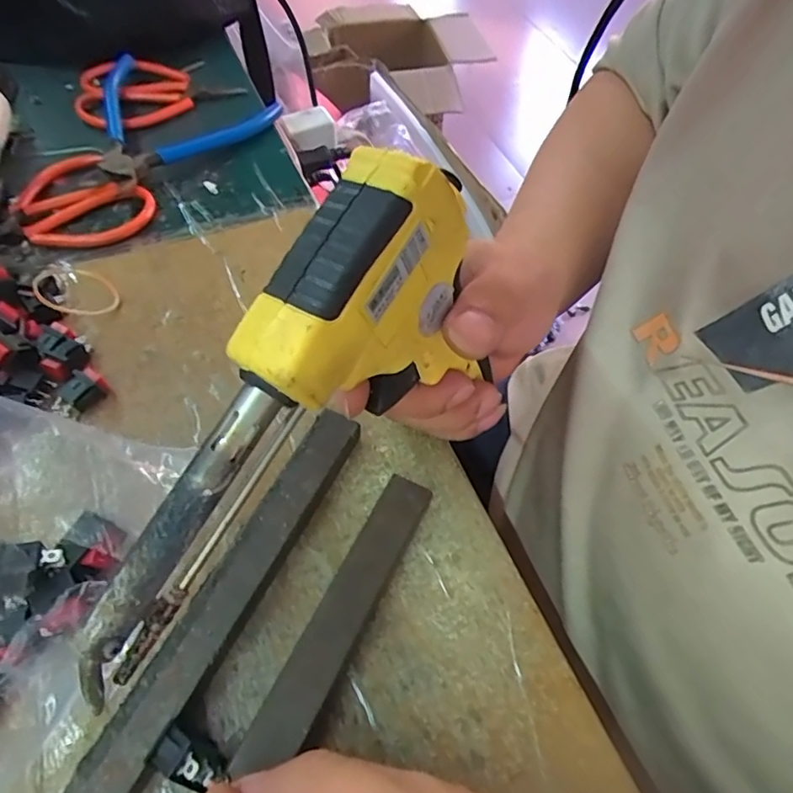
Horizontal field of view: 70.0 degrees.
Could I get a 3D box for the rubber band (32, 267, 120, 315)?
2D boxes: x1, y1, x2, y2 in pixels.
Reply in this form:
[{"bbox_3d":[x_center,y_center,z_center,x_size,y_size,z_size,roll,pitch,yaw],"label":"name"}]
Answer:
[{"bbox_3d":[-0.174,-0.058,0.308,0.039,0.004,0.038,-15,61,-35],"label":"rubber band"}]

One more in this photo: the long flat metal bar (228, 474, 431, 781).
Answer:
[{"bbox_3d":[-0.042,0.122,0.205,0.020,0.020,0.215,25,60,11],"label":"long flat metal bar"}]

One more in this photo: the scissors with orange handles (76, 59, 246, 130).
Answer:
[{"bbox_3d":[-0.181,-0.236,0.427,0.117,0.011,0.070,-21,61,-15],"label":"scissors with orange handles"}]

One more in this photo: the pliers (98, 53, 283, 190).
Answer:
[{"bbox_3d":[-0.171,-0.209,0.410,0.117,0.023,0.135,40,63,18],"label":"pliers"}]

